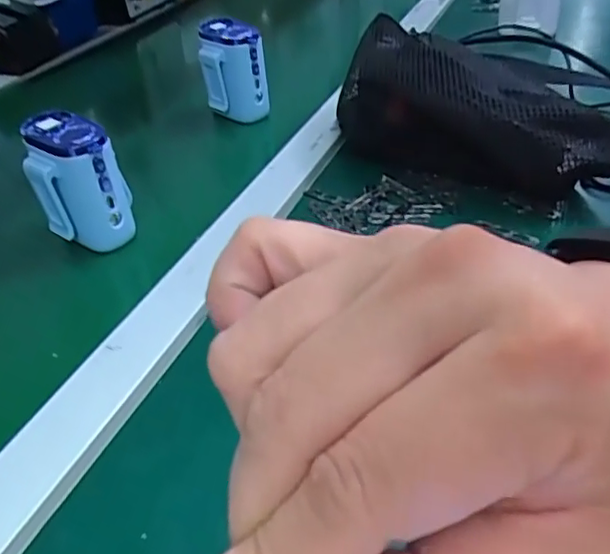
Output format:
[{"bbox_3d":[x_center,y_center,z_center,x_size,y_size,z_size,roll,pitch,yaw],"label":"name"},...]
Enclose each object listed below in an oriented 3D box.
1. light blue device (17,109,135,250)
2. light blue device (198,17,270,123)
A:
[{"bbox_3d":[-0.156,-0.065,0.423,0.056,0.082,0.056,-21,40,-19],"label":"light blue device"},{"bbox_3d":[-0.069,-0.199,0.589,0.056,0.081,0.060,-10,38,-8],"label":"light blue device"}]

